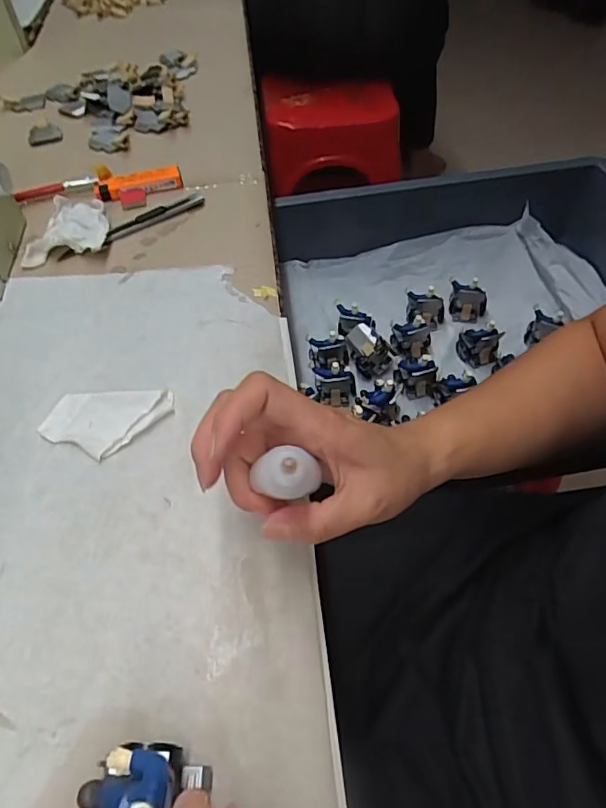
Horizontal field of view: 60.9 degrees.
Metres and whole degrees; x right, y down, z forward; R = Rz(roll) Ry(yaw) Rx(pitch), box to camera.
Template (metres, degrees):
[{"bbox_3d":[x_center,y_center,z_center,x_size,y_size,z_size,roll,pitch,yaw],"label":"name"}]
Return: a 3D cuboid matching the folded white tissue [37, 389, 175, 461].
[{"bbox_3d":[-0.126,0.012,0.332,0.081,0.008,0.047,-9,54,-4],"label":"folded white tissue"}]

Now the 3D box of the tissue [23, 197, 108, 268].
[{"bbox_3d":[-0.202,-0.155,0.447,0.067,0.018,0.079,-9,54,-4],"label":"tissue"}]

